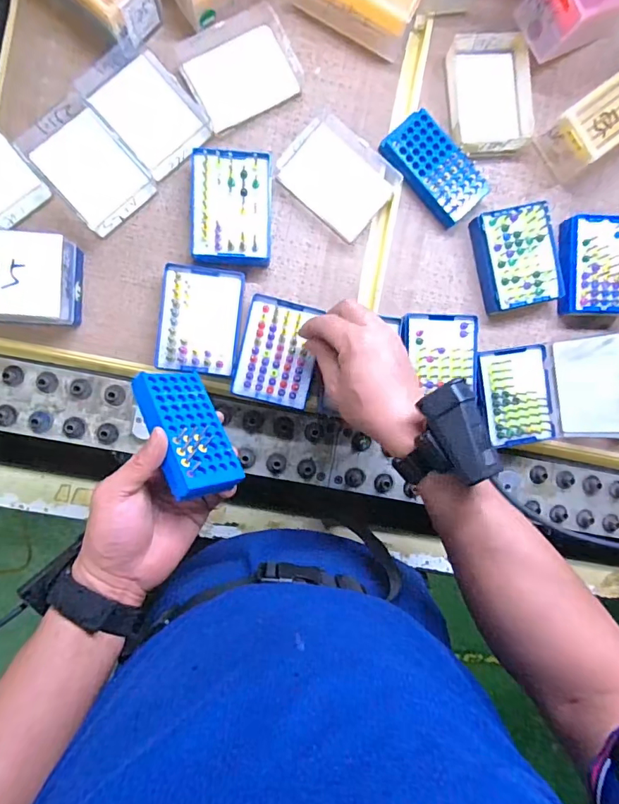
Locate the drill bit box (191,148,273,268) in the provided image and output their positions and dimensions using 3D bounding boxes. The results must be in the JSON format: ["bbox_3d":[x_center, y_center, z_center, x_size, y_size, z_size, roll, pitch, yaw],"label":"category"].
[{"bbox_3d":[-0.077,-0.193,0.449,0.077,0.029,0.105,1,92,-6],"label":"drill bit box"}]

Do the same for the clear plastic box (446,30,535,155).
[{"bbox_3d":[0.192,-0.330,0.482,0.084,0.027,0.117,-8,93,-6],"label":"clear plastic box"}]

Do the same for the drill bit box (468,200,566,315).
[{"bbox_3d":[0.226,-0.155,0.482,0.082,0.027,0.103,-13,94,-5],"label":"drill bit box"}]

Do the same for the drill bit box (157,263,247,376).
[{"bbox_3d":[-0.111,-0.083,0.457,0.078,0.028,0.106,7,92,-6],"label":"drill bit box"}]

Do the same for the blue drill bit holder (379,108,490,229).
[{"bbox_3d":[0.132,-0.246,0.473,0.055,0.033,0.112,-42,96,-3],"label":"blue drill bit holder"}]

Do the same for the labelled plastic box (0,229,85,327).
[{"bbox_3d":[-0.280,-0.116,0.427,0.106,0.056,0.081,3,92,-6],"label":"labelled plastic box"}]

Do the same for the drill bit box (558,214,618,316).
[{"bbox_3d":[0.320,-0.149,0.488,0.088,0.034,0.109,2,92,-6],"label":"drill bit box"}]

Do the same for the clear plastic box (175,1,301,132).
[{"bbox_3d":[-0.068,-0.337,0.453,0.110,0.019,0.084,-28,95,-4],"label":"clear plastic box"}]

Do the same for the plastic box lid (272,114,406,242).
[{"bbox_3d":[0.031,-0.239,0.473,0.110,0.014,0.092,39,88,-6],"label":"plastic box lid"}]

